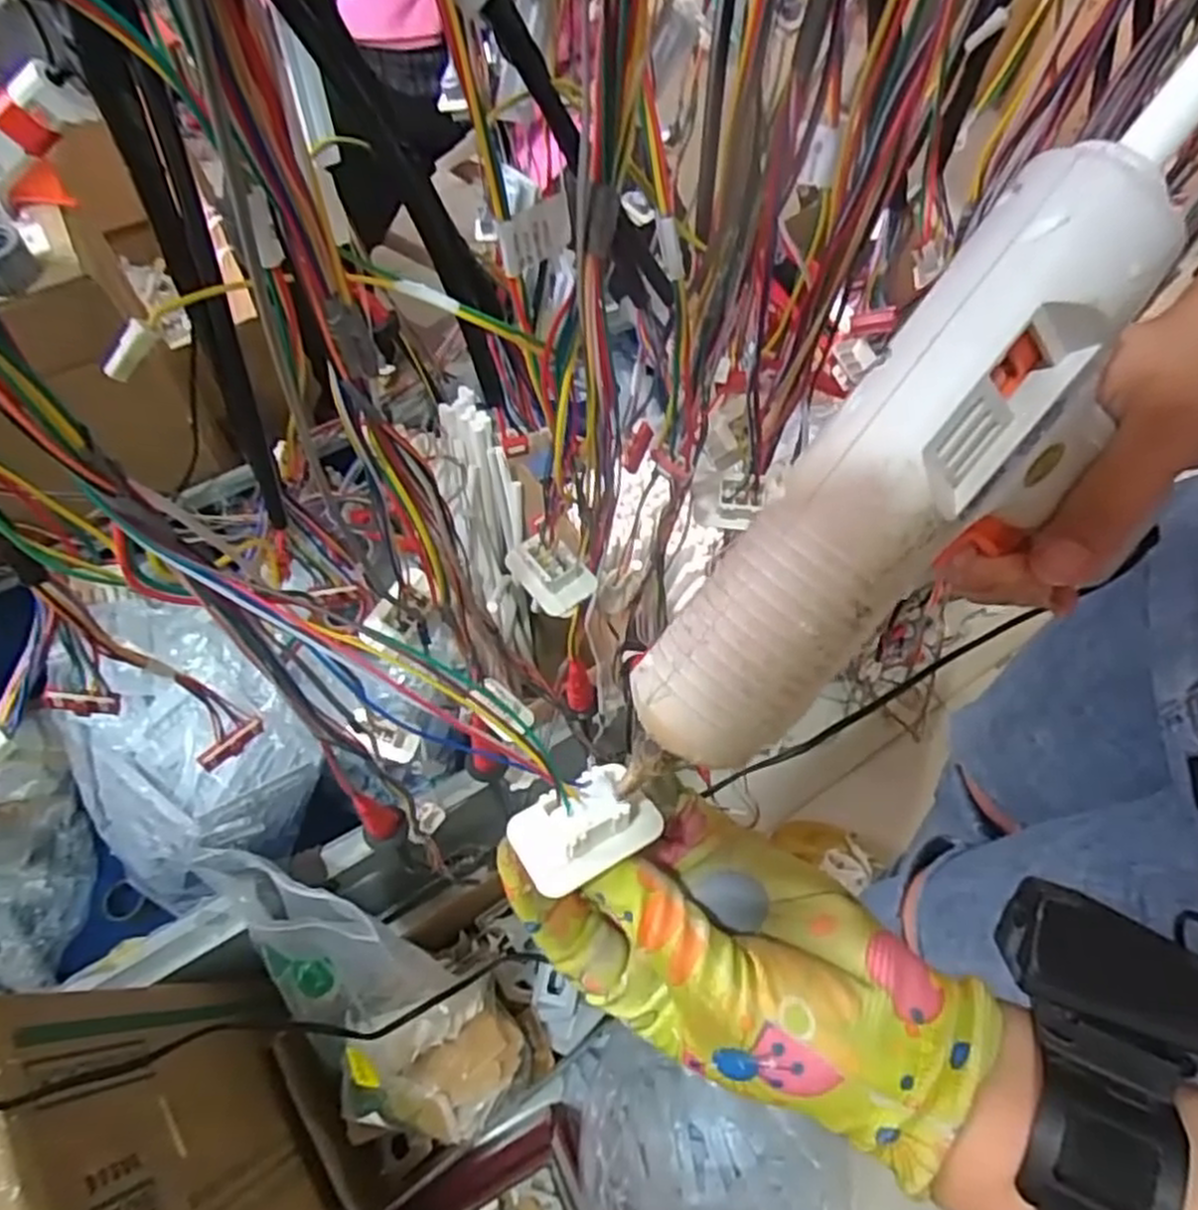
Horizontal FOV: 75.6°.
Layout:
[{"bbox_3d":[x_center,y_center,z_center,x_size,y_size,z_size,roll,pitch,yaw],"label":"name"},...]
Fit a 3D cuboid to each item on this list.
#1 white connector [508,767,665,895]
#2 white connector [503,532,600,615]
[{"bbox_3d":[-0.004,0.064,0.227,0.042,0.018,0.025,-22,66,-13],"label":"white connector"},{"bbox_3d":[-0.022,-0.019,0.363,0.027,0.019,0.041,-35,70,-19],"label":"white connector"}]

